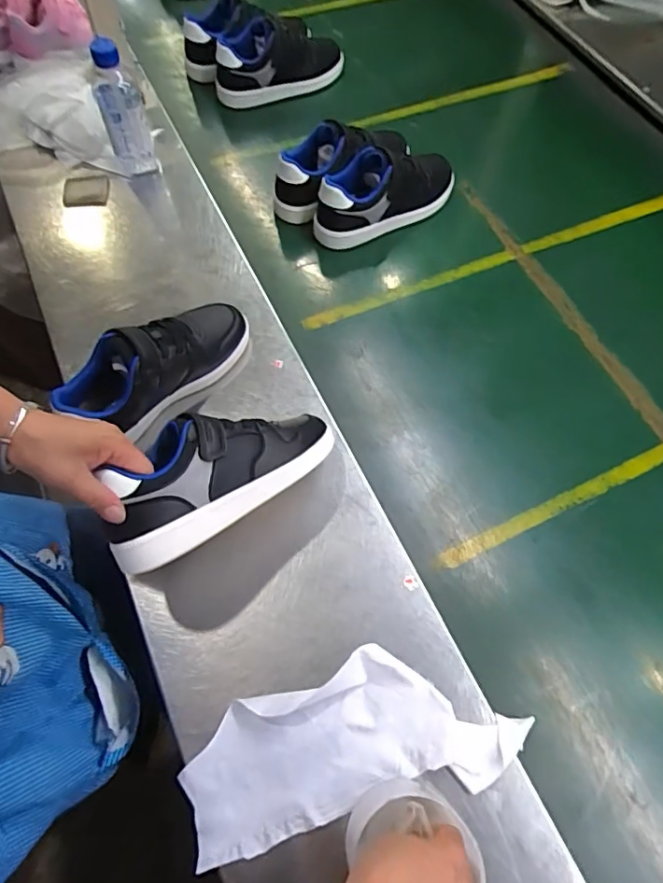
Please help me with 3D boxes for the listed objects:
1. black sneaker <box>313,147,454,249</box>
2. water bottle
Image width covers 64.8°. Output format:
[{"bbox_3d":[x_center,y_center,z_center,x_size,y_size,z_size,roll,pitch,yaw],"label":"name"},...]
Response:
[{"bbox_3d":[0.075,-0.363,0.748,0.229,0.095,0.092,-27,69,-14],"label":"black sneaker"},{"bbox_3d":[-0.276,-0.434,0.692,0.056,0.171,0.045,-19,67,-11],"label":"water bottle"}]

